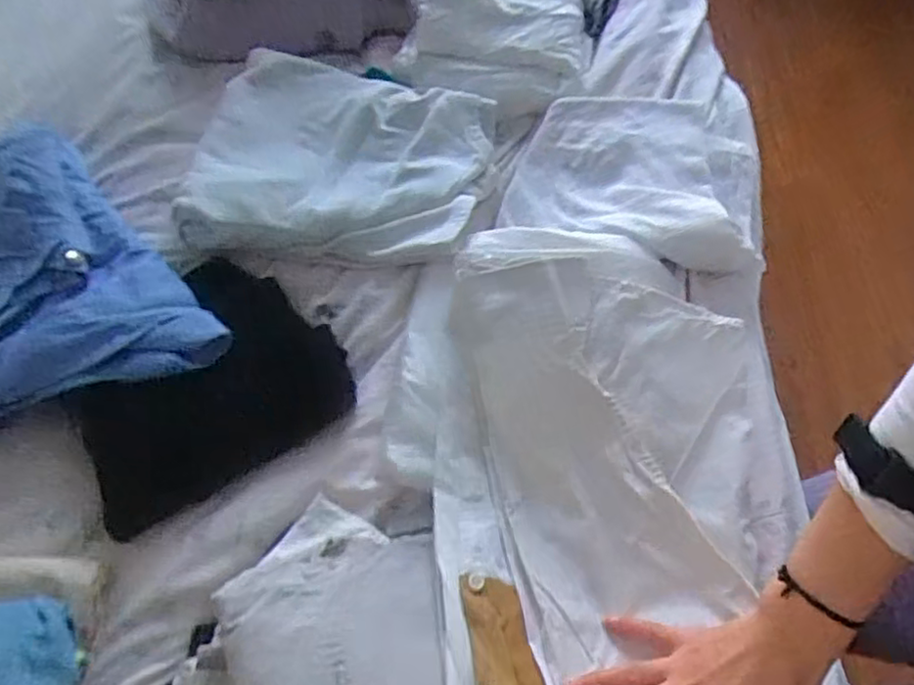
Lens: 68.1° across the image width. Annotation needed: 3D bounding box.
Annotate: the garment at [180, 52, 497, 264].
[{"bbox_3d":[-0.125,-0.208,0.723,0.305,0.039,0.250,2,63,4],"label":"garment"}]

